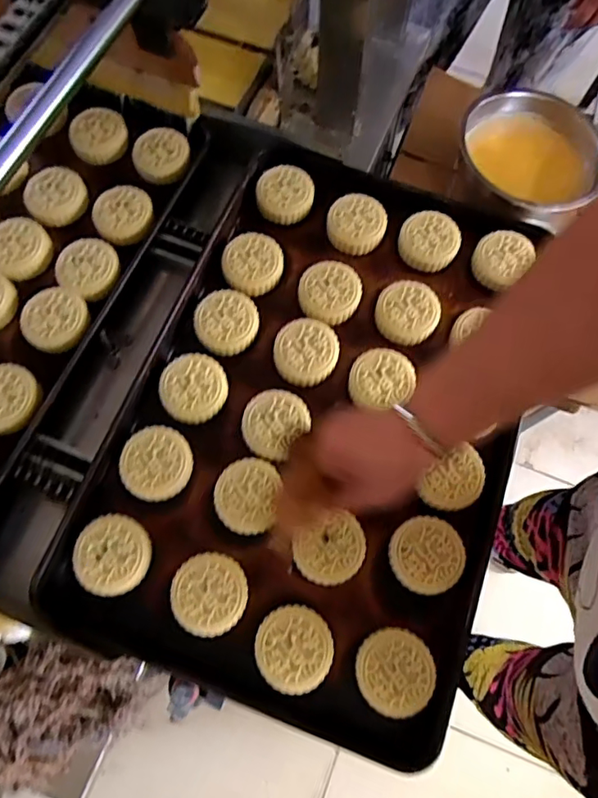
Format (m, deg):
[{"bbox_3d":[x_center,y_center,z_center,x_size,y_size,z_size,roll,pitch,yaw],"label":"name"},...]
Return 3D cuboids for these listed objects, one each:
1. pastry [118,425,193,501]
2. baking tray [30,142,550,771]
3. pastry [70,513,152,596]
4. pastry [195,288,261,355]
[{"bbox_3d":[-0.147,0.066,0.534,0.071,0.018,0.069,-25,74,-10],"label":"pastry"},{"bbox_3d":[0.031,0.001,0.566,0.399,0.038,0.595,20,72,5],"label":"baking tray"},{"bbox_3d":[-0.181,0.151,0.504,0.073,0.016,0.071,1,72,-2],"label":"pastry"},{"bbox_3d":[-0.082,-0.088,0.590,0.071,0.016,0.072,1,72,-2],"label":"pastry"}]

